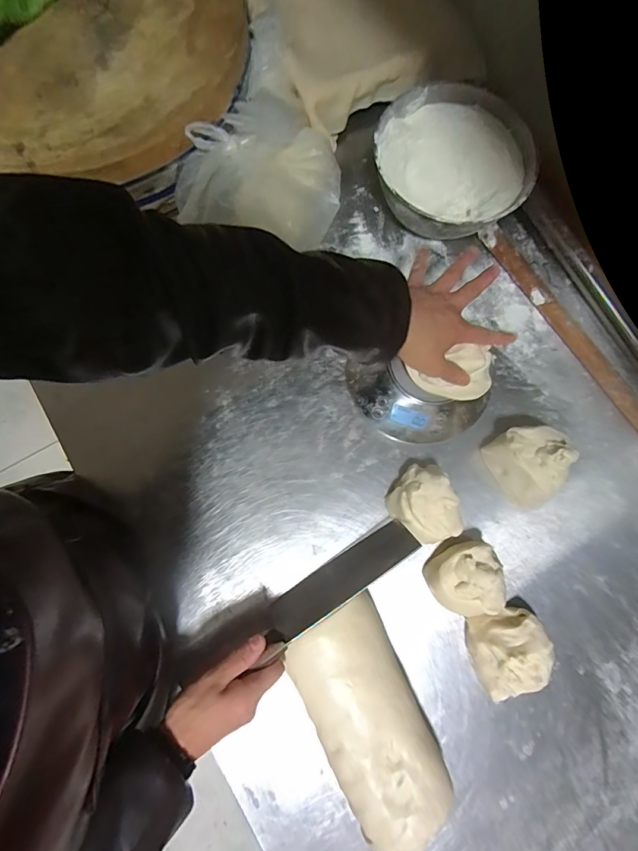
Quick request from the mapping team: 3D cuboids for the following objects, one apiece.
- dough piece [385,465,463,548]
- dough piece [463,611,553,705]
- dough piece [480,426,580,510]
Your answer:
[{"bbox_3d":[0.127,0.098,0.505,0.078,0.057,0.097,-16,81,-5],"label":"dough piece"},{"bbox_3d":[0.223,0.269,0.479,0.080,0.045,0.090,-7,80,-3],"label":"dough piece"},{"bbox_3d":[0.264,0.046,0.502,0.078,0.072,0.093,-31,82,-7],"label":"dough piece"}]

